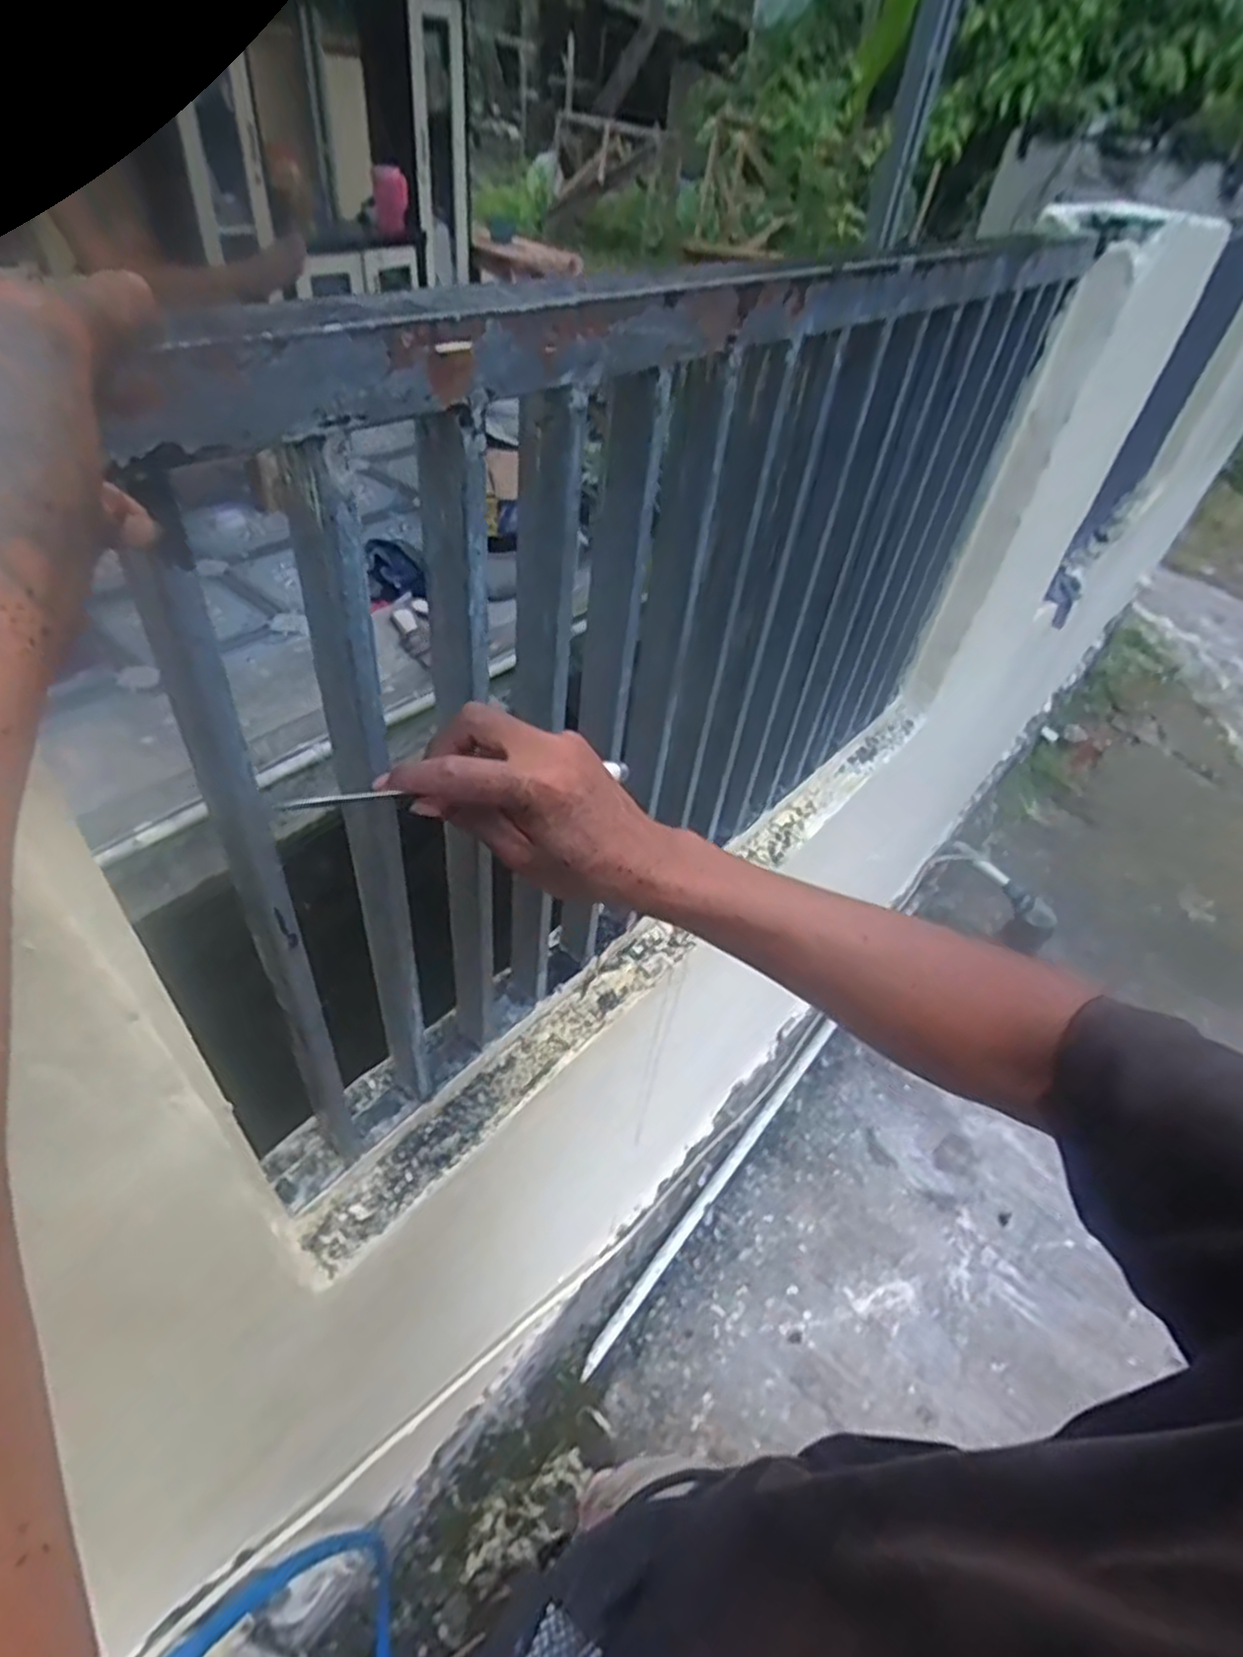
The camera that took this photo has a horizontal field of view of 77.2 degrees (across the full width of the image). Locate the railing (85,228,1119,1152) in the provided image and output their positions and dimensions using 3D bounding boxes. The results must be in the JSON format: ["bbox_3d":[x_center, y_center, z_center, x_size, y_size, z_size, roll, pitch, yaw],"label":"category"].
[{"bbox_3d":[0.119,-0.170,0.695,0.051,0.561,0.960,33,50,24],"label":"railing"}]

